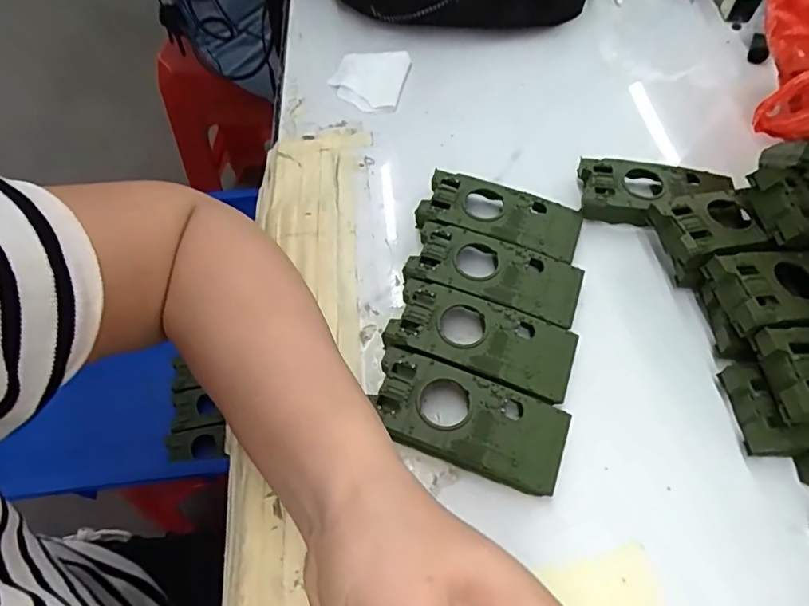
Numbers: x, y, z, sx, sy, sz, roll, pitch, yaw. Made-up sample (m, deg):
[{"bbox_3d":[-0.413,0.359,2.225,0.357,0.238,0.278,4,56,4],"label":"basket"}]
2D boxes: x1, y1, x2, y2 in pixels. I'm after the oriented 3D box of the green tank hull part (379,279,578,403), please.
[{"bbox_3d":[0.044,0.021,0.304,0.102,0.011,0.047,16,59,11],"label":"green tank hull part"}]

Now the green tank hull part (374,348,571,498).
[{"bbox_3d":[0.033,0.063,0.280,0.100,0.014,0.048,17,60,12],"label":"green tank hull part"}]

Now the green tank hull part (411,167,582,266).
[{"bbox_3d":[0.064,-0.058,0.353,0.103,0.014,0.047,16,59,11],"label":"green tank hull part"}]

